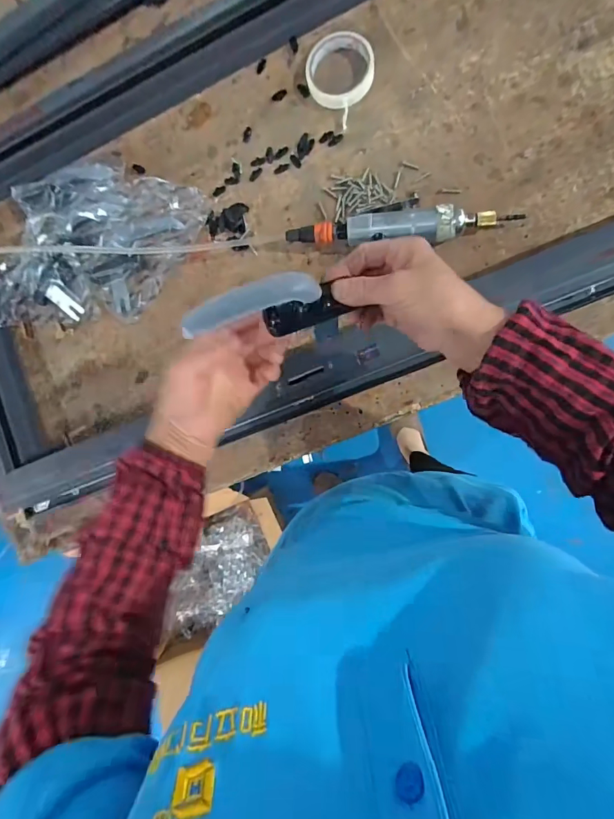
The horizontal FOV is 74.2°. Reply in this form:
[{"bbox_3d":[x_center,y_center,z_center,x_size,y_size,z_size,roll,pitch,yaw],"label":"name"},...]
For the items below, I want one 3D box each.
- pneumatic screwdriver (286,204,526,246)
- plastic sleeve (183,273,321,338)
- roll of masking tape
[{"bbox_3d":[0.118,-0.231,0.525,0.285,0.044,0.035,0,90,10],"label":"pneumatic screwdriver"},{"bbox_3d":[-0.045,-0.085,0.325,0.112,0.014,0.025,-20,88,-6],"label":"plastic sleeve"},{"bbox_3d":[0.042,-0.456,0.550,0.097,0.012,0.100,0,90,10],"label":"roll of masking tape"}]

